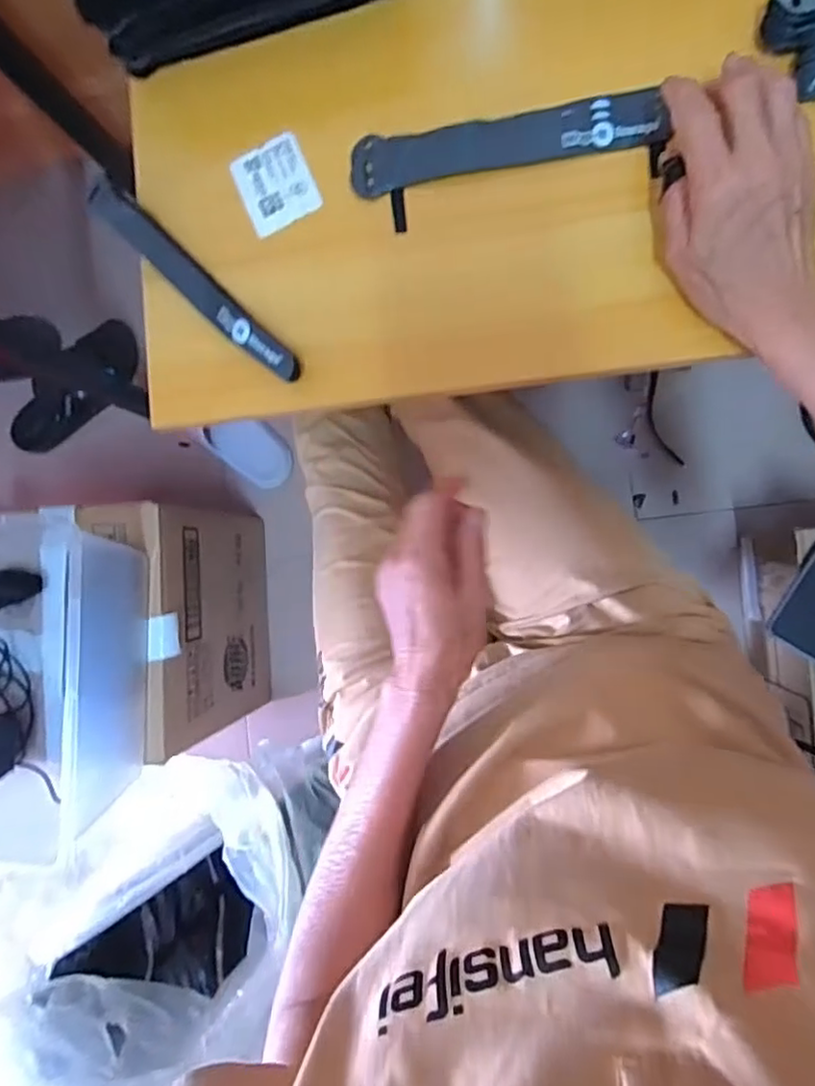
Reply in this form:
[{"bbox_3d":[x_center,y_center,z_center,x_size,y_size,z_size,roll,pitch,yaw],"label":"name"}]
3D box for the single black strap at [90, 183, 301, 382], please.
[{"bbox_3d":[-0.138,-0.168,0.399,0.183,0.019,0.023,45,96,7],"label":"single black strap"}]

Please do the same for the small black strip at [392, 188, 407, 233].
[{"bbox_3d":[-0.005,-0.216,0.397,0.009,0.004,0.028,-4,89,9],"label":"small black strip"}]

